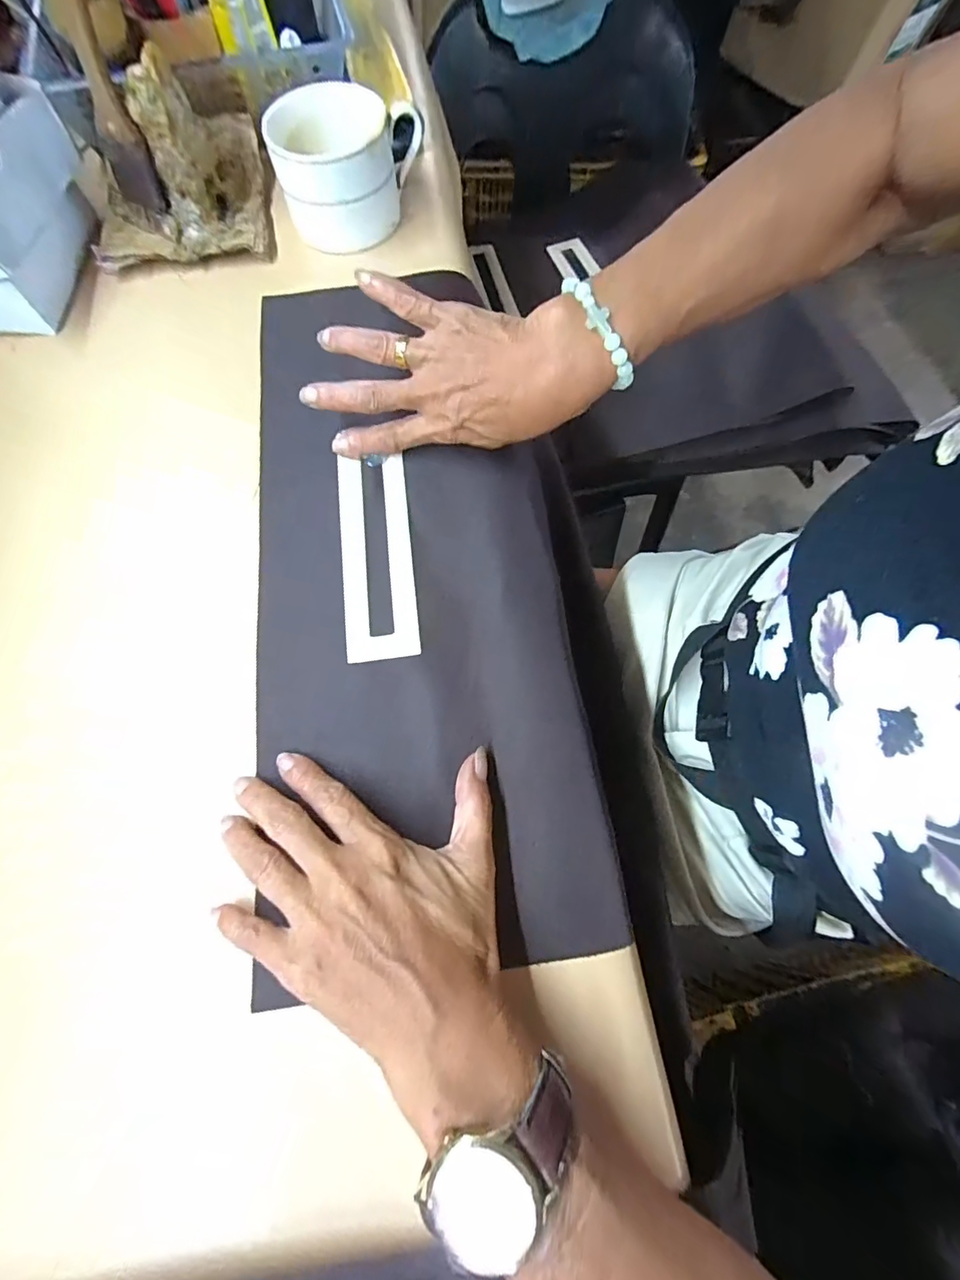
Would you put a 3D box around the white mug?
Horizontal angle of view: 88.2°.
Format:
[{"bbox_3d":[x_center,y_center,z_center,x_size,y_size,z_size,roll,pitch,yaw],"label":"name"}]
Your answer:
[{"bbox_3d":[-0.098,-0.344,0.364,0.087,0.065,0.082,11,71,4],"label":"white mug"}]

